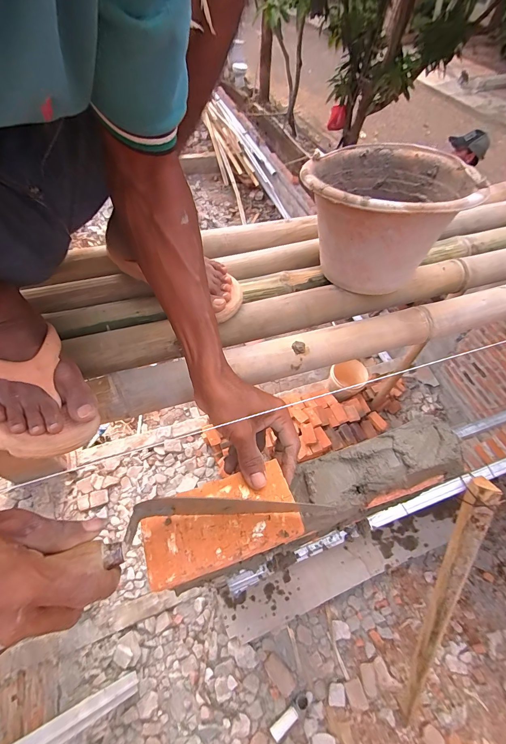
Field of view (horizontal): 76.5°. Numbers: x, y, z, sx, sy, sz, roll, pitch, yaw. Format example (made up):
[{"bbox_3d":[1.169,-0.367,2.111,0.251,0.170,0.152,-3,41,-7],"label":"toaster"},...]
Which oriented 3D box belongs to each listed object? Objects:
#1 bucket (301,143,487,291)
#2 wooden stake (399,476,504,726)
[{"bbox_3d":[0.193,-0.258,0.515,0.222,0.162,0.244,2,57,-4],"label":"bucket"},{"bbox_3d":[0.651,0.988,1.181,0.044,1.703,0.067,-17,31,-16],"label":"wooden stake"}]

